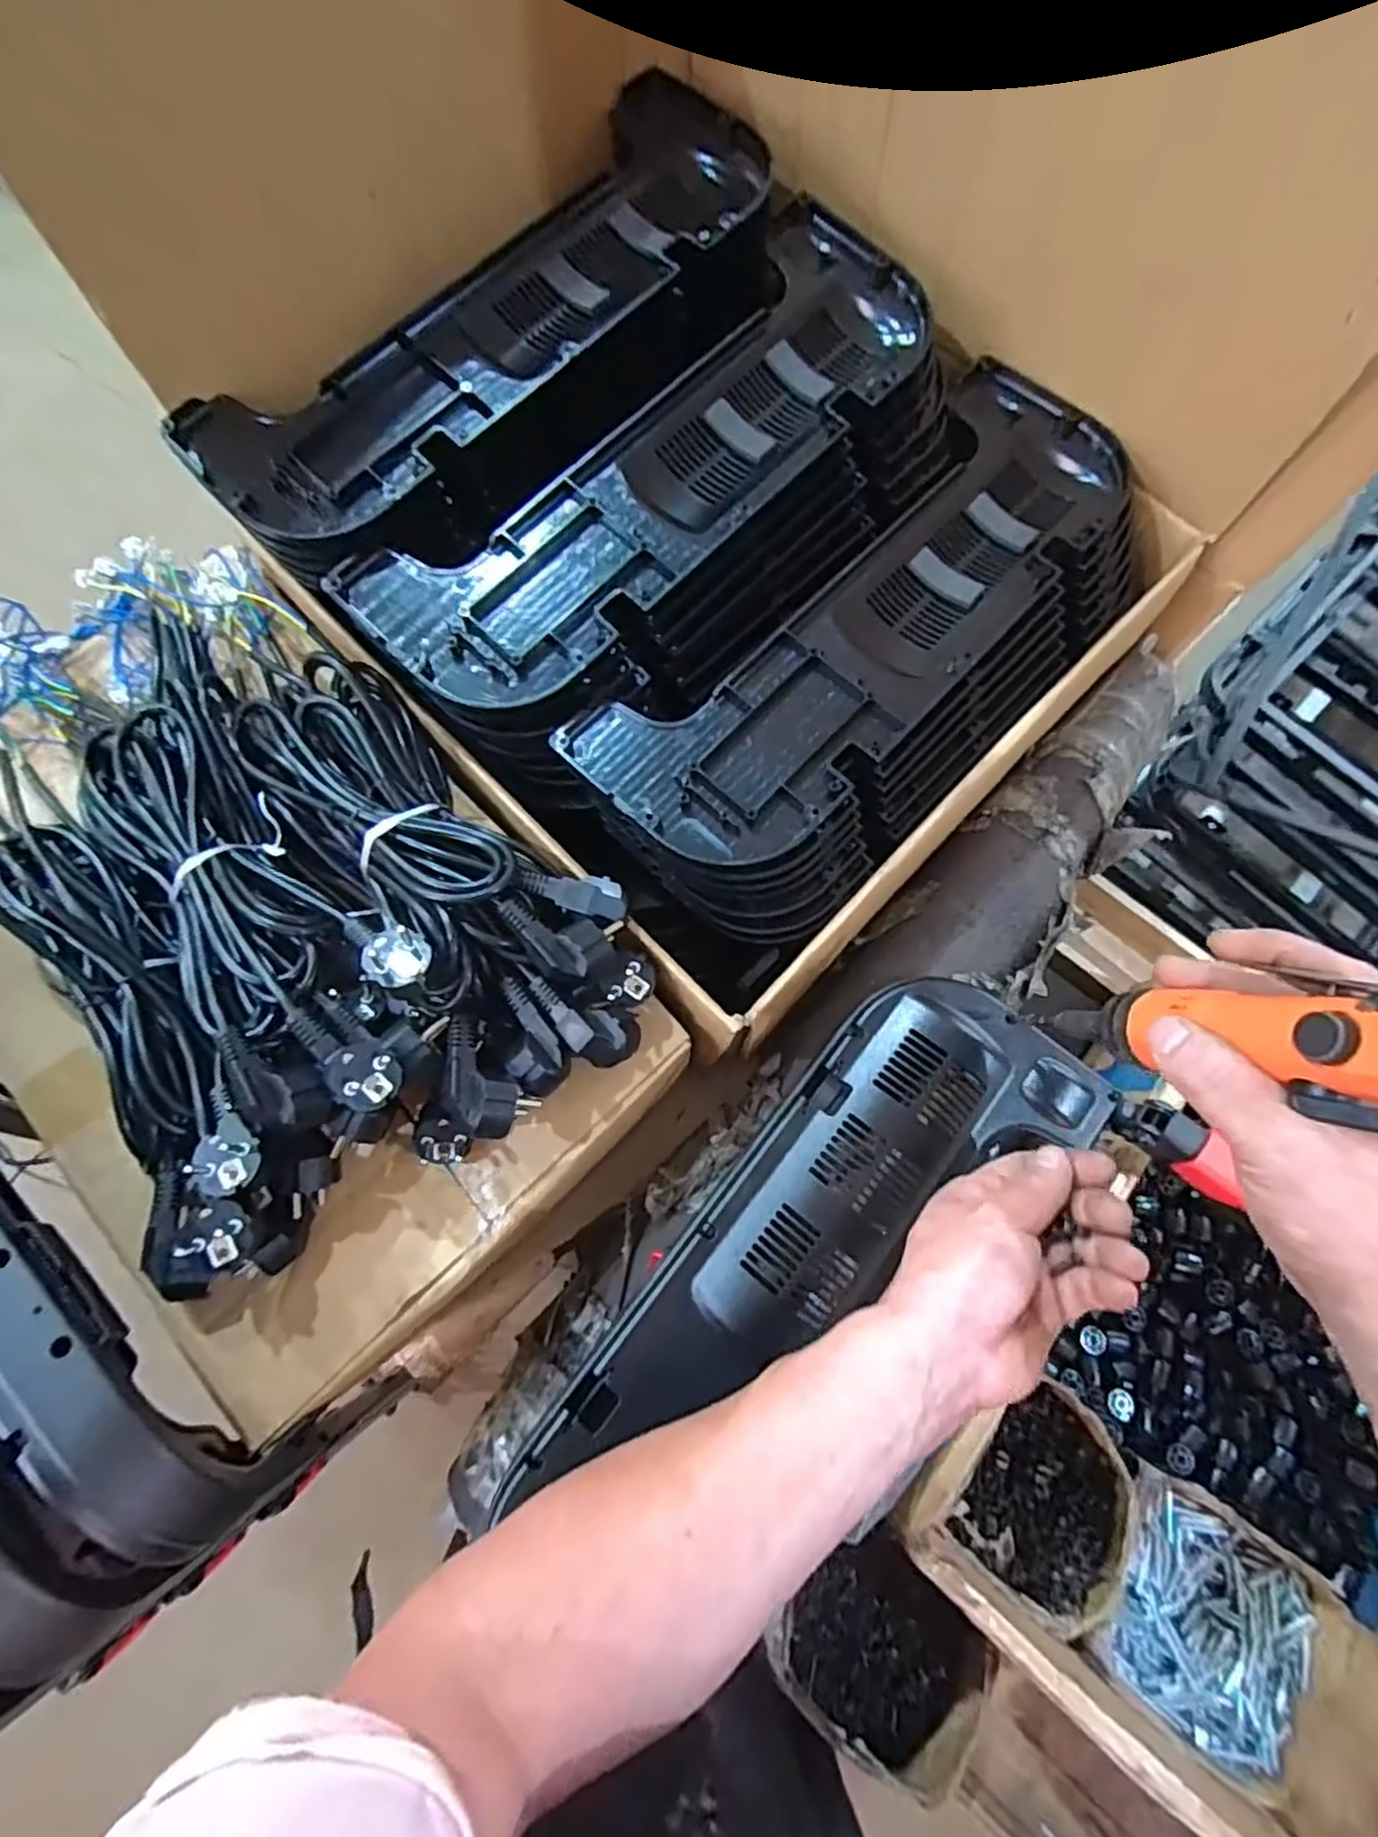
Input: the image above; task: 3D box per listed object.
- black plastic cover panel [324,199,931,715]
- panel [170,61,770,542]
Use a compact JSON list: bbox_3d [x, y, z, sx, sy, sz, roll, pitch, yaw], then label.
[{"bbox_3d":[-0.018,-0.330,0.518,0.161,0.033,0.470,43,78,11],"label":"black plastic cover panel"},{"bbox_3d":[-0.140,-0.445,0.531,0.482,0.051,0.168,-44,78,-12],"label":"panel"}]

